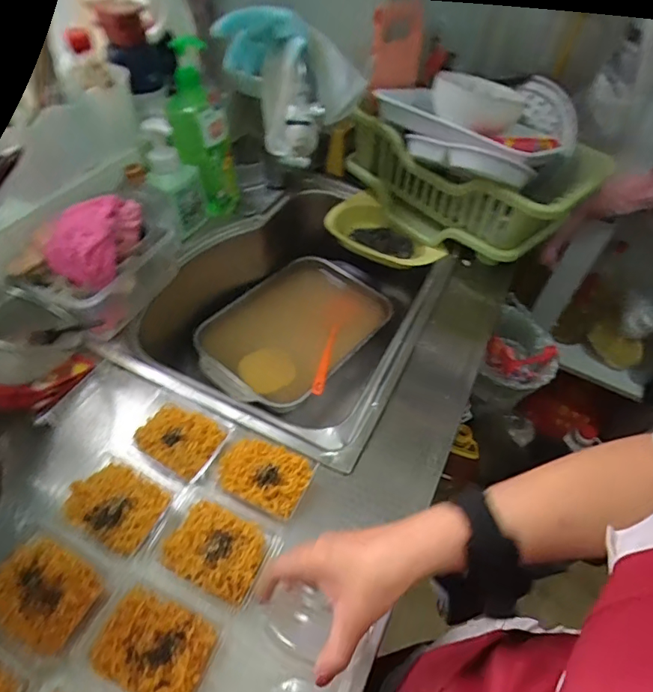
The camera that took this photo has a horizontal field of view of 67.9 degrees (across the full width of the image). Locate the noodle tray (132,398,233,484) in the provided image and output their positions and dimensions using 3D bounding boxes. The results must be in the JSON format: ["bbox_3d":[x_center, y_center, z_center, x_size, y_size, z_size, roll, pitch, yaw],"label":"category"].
[{"bbox_3d":[-0.174,0.105,0.574,0.102,0.029,0.082,24,51,14],"label":"noodle tray"}]

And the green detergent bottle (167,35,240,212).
[{"bbox_3d":[-0.206,-0.355,0.813,0.092,0.266,0.090,-24,28,-25],"label":"green detergent bottle"}]

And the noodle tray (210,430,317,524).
[{"bbox_3d":[-0.073,0.142,0.556,0.108,0.024,0.087,21,50,11],"label":"noodle tray"}]

